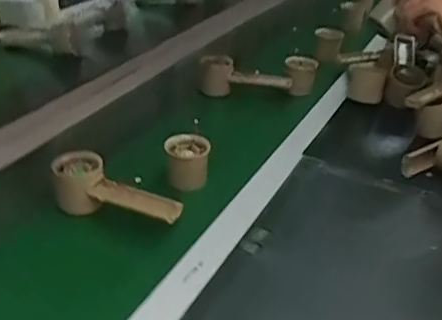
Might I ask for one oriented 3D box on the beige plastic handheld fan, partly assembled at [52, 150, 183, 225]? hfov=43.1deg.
[{"bbox_3d":[-0.119,0.038,0.648,0.159,0.057,0.049,12,32,15],"label":"beige plastic handheld fan, partly assembled"}]

